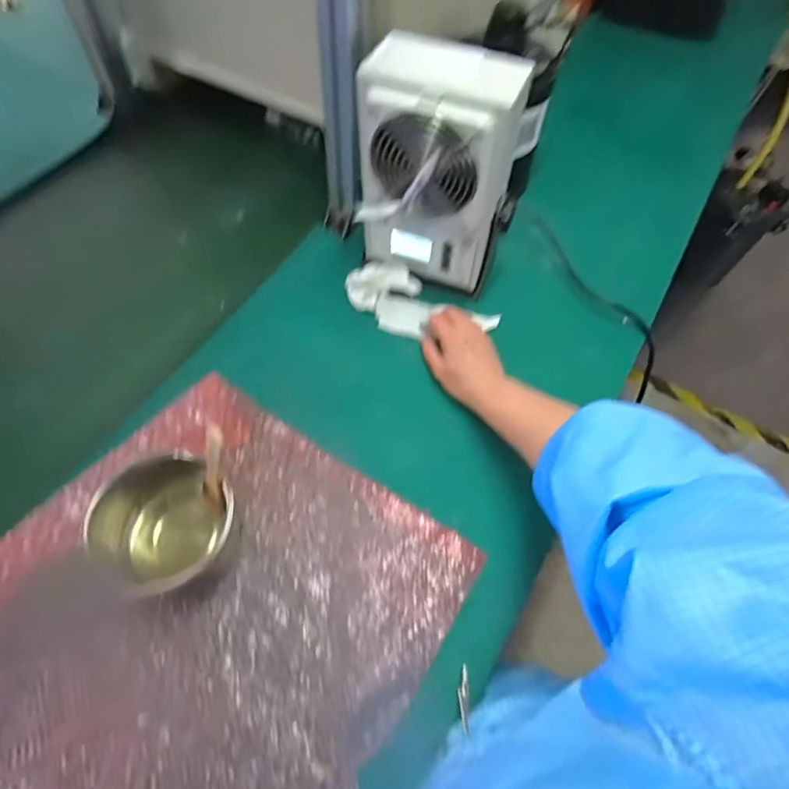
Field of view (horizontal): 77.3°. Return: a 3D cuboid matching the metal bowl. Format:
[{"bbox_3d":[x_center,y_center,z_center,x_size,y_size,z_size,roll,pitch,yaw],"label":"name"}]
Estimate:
[{"bbox_3d":[-0.207,0.118,0.449,0.126,0.073,0.102,-34,66,-19],"label":"metal bowl"}]

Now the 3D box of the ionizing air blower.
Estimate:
[{"bbox_3d":[0.046,-0.238,0.551,0.160,0.226,0.110,8,60,4],"label":"ionizing air blower"}]

